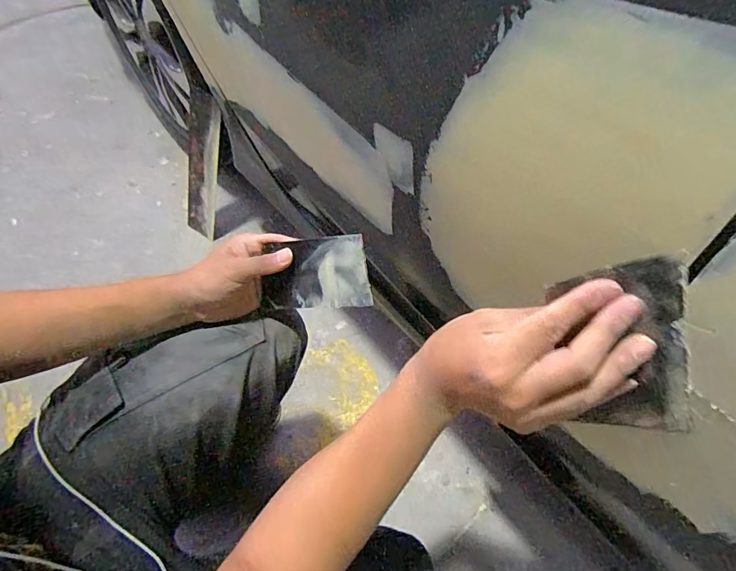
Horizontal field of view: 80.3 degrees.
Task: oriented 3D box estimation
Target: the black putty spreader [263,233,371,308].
[{"bbox_3d":[-0.054,-0.010,0.444,0.109,0.073,0.009,-5,19,15],"label":"black putty spreader"}]

